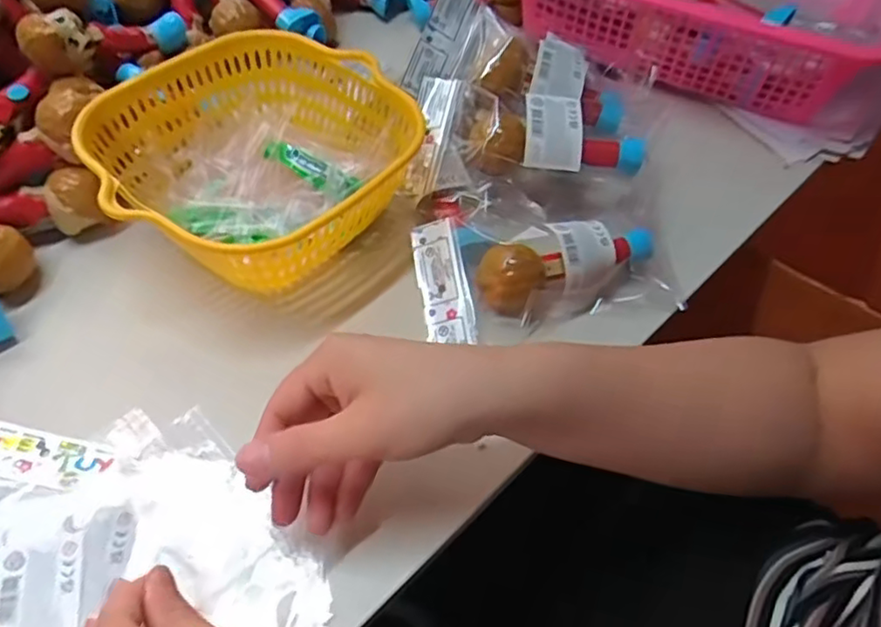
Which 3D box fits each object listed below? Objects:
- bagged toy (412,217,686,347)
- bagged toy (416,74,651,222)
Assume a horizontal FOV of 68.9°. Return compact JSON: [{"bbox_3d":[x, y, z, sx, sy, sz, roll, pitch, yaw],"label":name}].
[{"bbox_3d":[0.078,-0.025,0.438,0.186,0.051,0.092,0,53,-4],"label":"bagged toy"},{"bbox_3d":[0.061,-0.119,0.473,0.174,0.053,0.092,17,54,9],"label":"bagged toy"}]

